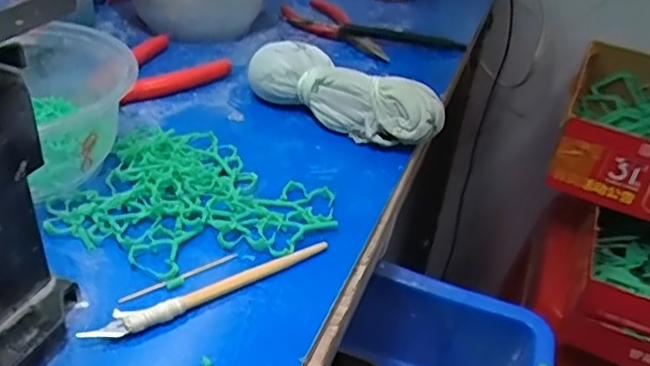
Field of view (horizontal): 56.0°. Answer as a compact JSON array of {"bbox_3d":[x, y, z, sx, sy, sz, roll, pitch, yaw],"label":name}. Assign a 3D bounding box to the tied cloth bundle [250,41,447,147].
[{"bbox_3d":[0.014,-0.061,0.414,0.135,0.041,0.048,22,39,19],"label":"tied cloth bundle"}]

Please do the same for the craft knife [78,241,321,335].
[{"bbox_3d":[-0.050,0.049,0.282,0.119,0.007,0.015,-15,42,-27],"label":"craft knife"}]

